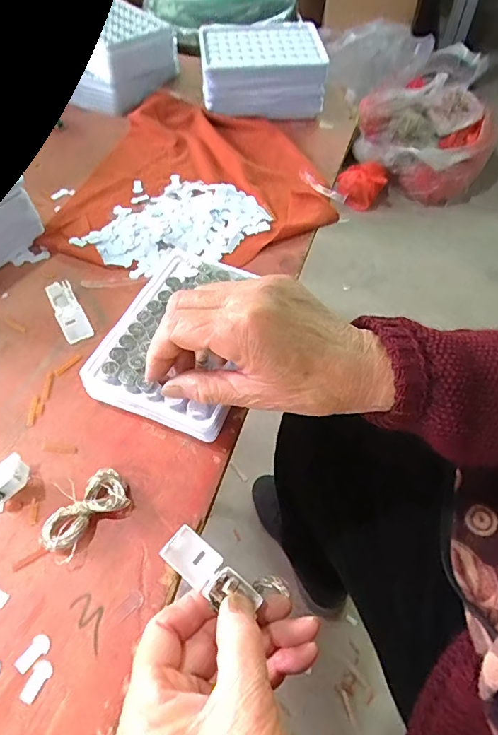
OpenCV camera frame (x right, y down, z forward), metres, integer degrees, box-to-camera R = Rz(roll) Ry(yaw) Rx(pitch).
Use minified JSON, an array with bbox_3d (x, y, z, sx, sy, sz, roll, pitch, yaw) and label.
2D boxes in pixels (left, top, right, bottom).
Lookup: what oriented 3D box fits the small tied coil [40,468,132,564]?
[{"bbox_3d":[-0.095,0.085,0.265,0.030,0.012,0.053,38,64,22],"label":"small tied coil"}]

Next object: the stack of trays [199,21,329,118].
[{"bbox_3d":[0.013,-0.338,0.515,0.131,0.054,0.105,-5,57,-3],"label":"stack of trays"}]

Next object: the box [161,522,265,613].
[{"bbox_3d":[-0.019,0.104,0.232,0.052,0.004,0.021,34,62,5],"label":"box"}]

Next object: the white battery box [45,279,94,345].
[{"bbox_3d":[-0.139,-0.043,0.350,0.020,0.009,0.057,-27,61,-17],"label":"white battery box"}]

